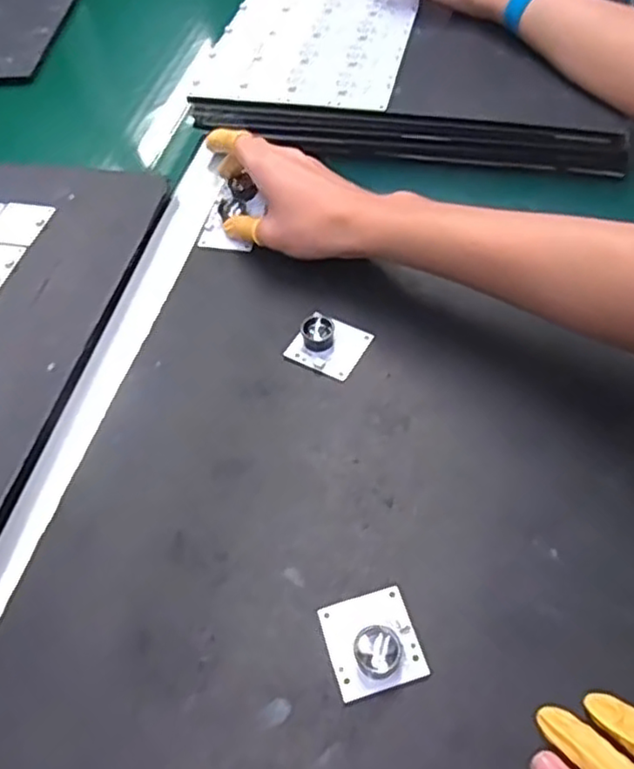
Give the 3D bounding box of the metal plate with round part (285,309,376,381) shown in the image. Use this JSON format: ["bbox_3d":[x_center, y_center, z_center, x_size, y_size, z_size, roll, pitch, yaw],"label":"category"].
[{"bbox_3d":[0.008,-0.030,0.460,0.047,0.015,0.044,25,58,20],"label":"metal plate with round part"}]

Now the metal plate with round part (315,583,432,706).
[{"bbox_3d":[0.028,0.127,0.339,0.045,0.012,0.047,-14,54,-9],"label":"metal plate with round part"}]

